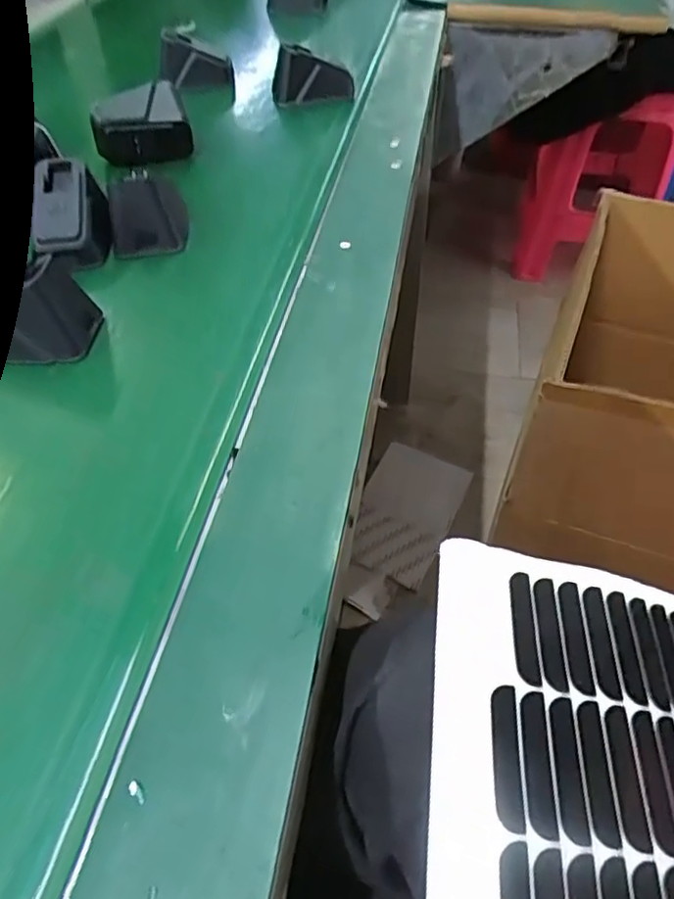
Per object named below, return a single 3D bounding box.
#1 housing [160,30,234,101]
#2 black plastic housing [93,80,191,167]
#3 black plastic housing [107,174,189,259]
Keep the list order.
[{"bbox_3d":[-0.133,-0.366,0.578,0.068,0.045,0.027,-8,49,-5],"label":"housing"},{"bbox_3d":[-0.148,-0.241,0.459,0.065,0.045,0.038,-22,51,-17],"label":"black plastic housing"},{"bbox_3d":[-0.113,-0.140,0.366,0.046,0.042,0.019,-16,50,-12],"label":"black plastic housing"}]

